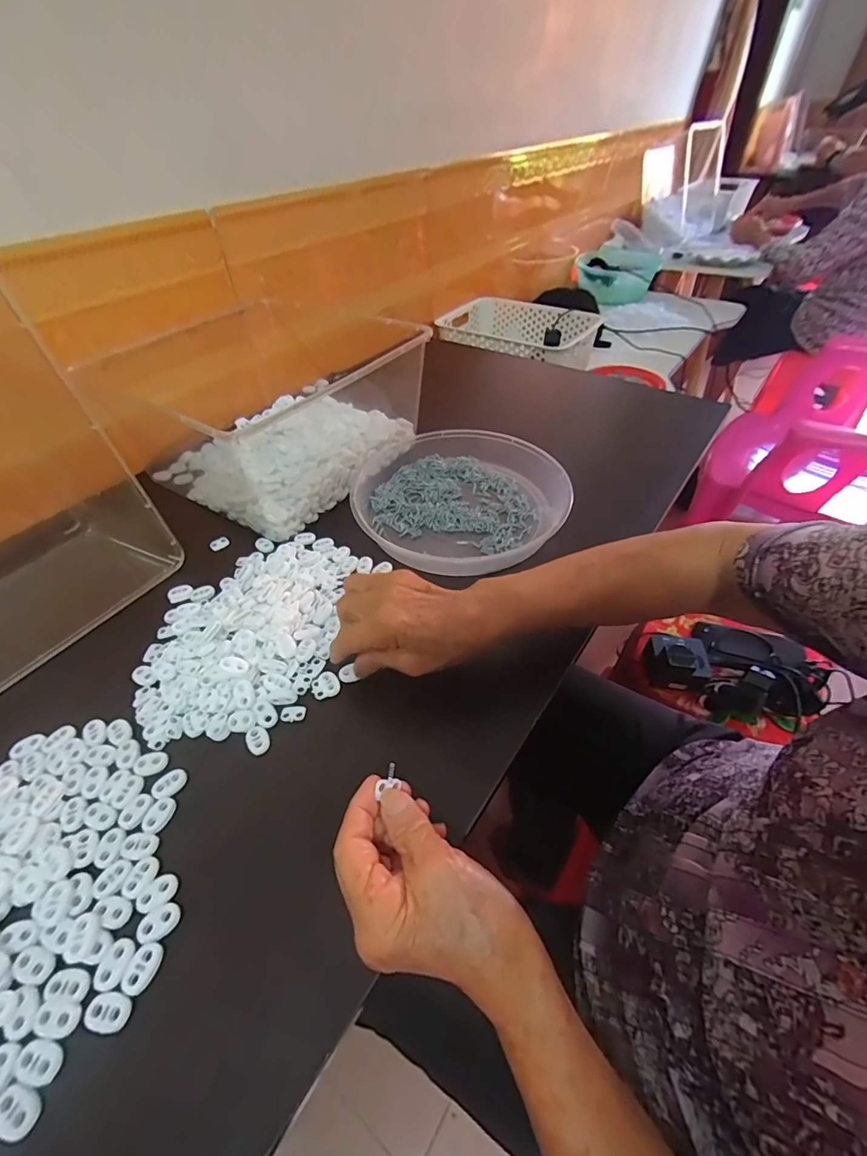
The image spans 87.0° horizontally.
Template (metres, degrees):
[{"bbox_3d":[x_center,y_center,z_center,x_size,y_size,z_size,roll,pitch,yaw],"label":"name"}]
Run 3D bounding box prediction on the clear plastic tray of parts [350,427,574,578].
[{"bbox_3d":[0.031,-0.094,0.516,0.238,0.032,0.229,-1,45,2],"label":"clear plastic tray of parts"}]

